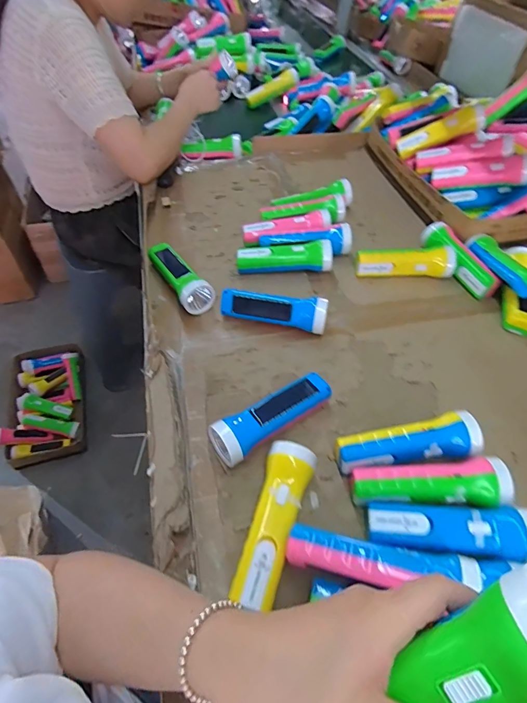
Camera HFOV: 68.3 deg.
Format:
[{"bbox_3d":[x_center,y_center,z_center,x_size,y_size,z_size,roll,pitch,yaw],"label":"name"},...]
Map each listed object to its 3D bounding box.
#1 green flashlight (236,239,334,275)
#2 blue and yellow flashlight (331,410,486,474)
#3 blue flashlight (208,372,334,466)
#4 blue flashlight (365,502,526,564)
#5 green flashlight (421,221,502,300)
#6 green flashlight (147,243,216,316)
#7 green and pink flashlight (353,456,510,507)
[{"bbox_3d":[0.037,-0.164,0.687,0.166,0.052,0.043,1,54,1],"label":"green flashlight"},{"bbox_3d":[0.170,0.117,0.465,0.167,0.061,0.052,-8,53,-9],"label":"blue and yellow flashlight"},{"bbox_3d":[0.012,0.082,0.491,0.163,0.044,0.049,-31,59,-20],"label":"blue flashlight"},{"bbox_3d":[0.193,0.187,0.409,0.167,0.056,0.053,7,52,3],"label":"blue flashlight"},{"bbox_3d":[0.339,-0.162,0.688,0.051,0.048,0.164,-22,57,-15],"label":"green flashlight"},{"bbox_3d":[-0.140,-0.127,0.650,0.054,0.051,0.155,-28,58,-19],"label":"green flashlight"},{"bbox_3d":[0.183,0.153,0.434,0.164,0.059,0.053,-1,52,-4],"label":"green and pink flashlight"}]

